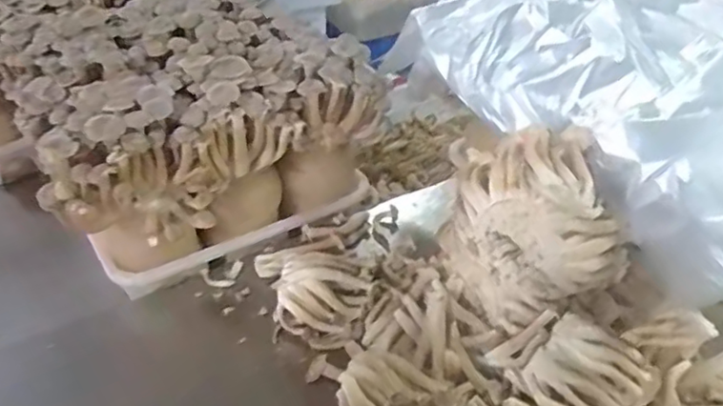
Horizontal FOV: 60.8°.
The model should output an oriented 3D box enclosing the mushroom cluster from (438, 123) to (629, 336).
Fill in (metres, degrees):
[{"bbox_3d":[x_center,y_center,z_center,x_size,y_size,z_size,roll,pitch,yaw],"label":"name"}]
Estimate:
[{"bbox_3d":[0.220,0.026,0.780,0.153,0.212,0.180,-13,42,-17],"label":"mushroom cluster"}]

